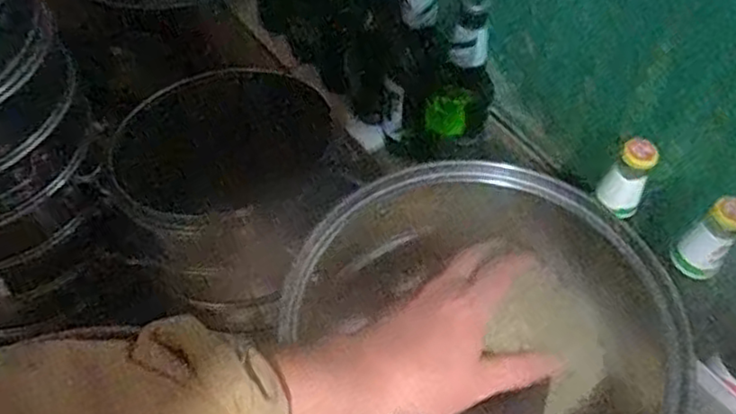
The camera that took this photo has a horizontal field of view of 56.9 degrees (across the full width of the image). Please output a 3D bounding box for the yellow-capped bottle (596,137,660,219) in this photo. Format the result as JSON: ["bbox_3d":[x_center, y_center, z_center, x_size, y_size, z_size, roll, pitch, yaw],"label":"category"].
[{"bbox_3d":[0.215,-0.024,0.561,0.033,0.066,0.031,28,60,17],"label":"yellow-capped bottle"}]

